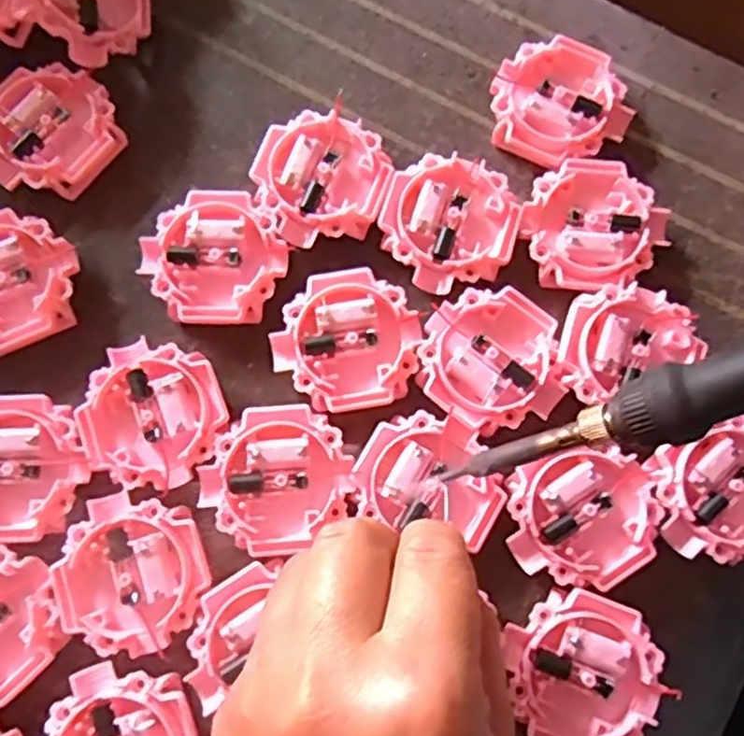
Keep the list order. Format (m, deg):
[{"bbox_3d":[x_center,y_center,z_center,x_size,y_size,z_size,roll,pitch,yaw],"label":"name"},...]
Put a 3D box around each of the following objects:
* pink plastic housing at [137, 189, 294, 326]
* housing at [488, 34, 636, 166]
[{"bbox_3d":[-0.060,-0.042,0.274,0.054,0.015,0.052,3,79,1],"label":"pink plastic housing"},{"bbox_3d":[0.077,-0.108,0.287,0.054,0.015,0.050,0,79,1],"label":"housing"}]

